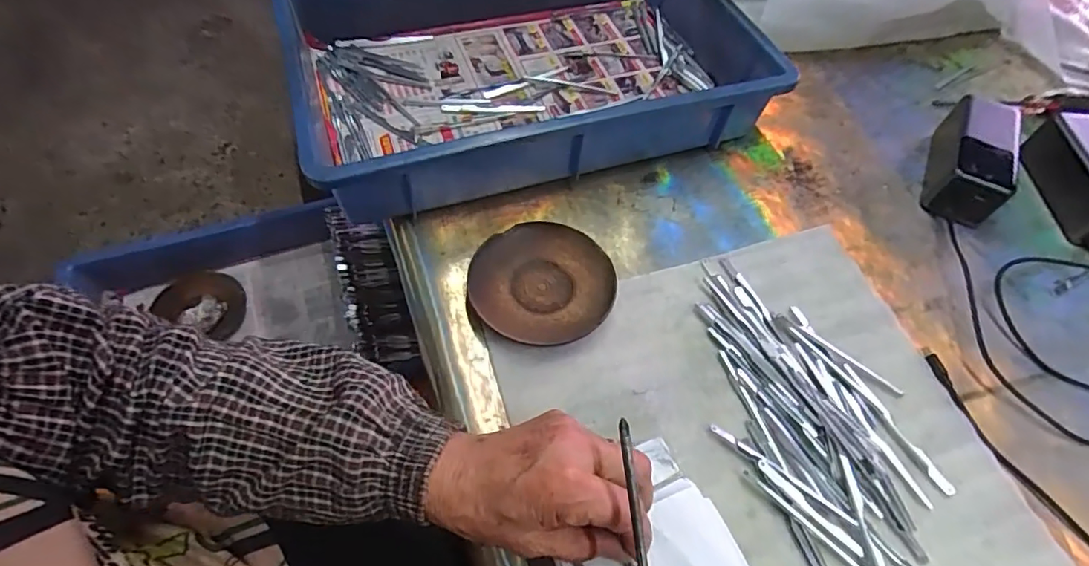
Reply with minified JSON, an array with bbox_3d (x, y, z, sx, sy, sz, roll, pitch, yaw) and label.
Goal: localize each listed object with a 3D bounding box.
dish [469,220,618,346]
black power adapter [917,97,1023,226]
[{"bbox_3d":[-0.001,-0.001,0.433,0.110,0.015,0.112,2,56,-3],"label":"dish"},{"bbox_3d":[0.409,-0.119,0.517,0.053,0.053,0.141,26,58,12],"label":"black power adapter"}]

